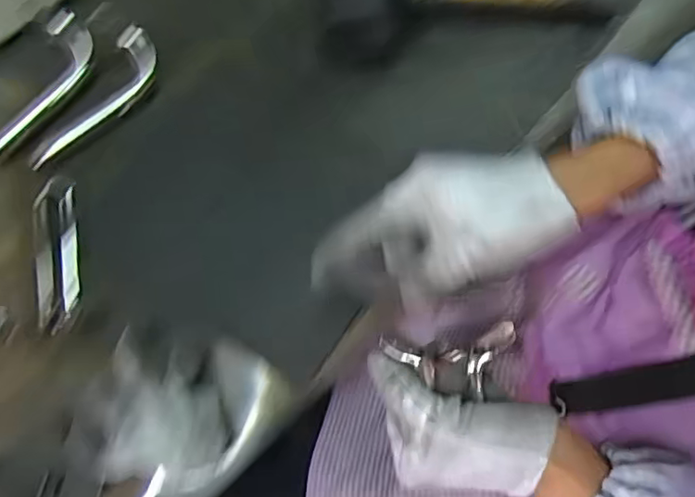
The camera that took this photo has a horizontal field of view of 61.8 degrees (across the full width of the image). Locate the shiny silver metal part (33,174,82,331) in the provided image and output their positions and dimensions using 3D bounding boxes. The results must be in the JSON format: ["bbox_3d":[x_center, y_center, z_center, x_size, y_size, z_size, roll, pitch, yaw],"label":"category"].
[{"bbox_3d":[-0.210,0.002,0.417,0.036,0.012,0.112,-9,75,-1],"label":"shiny silver metal part"}]

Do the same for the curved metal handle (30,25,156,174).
[{"bbox_3d":[-0.188,-0.108,0.438,0.128,0.023,0.031,-45,78,4],"label":"curved metal handle"}]

